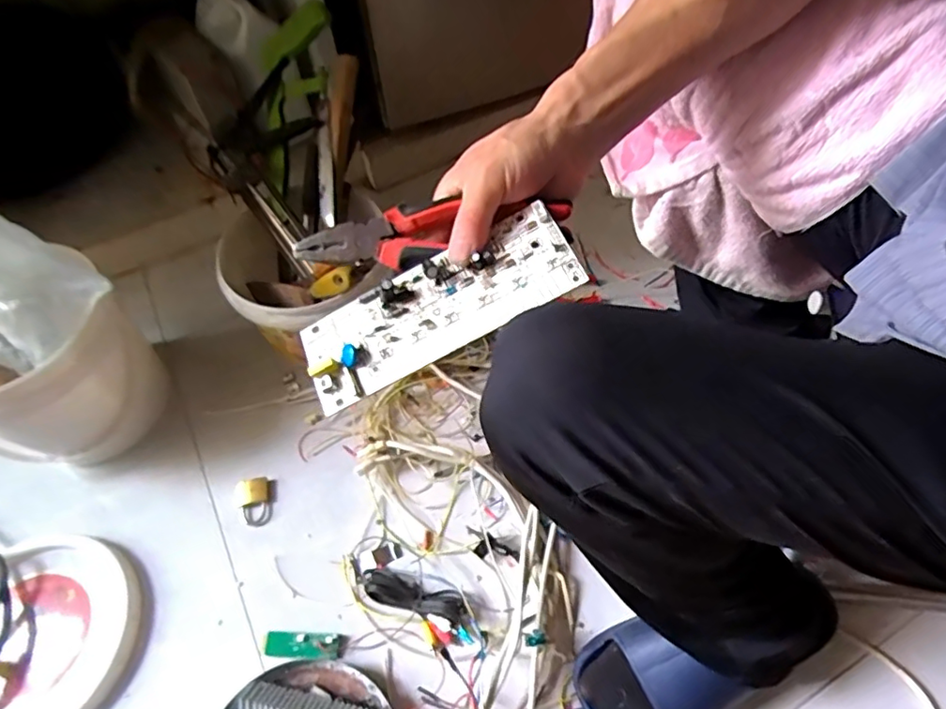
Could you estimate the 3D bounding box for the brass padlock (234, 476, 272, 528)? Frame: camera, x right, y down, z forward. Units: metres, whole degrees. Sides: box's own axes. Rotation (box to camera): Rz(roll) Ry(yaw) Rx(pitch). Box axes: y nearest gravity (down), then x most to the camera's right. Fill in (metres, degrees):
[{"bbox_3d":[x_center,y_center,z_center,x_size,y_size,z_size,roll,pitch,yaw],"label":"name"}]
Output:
[{"bbox_3d":[-0.277,0.185,0.720,0.041,0.011,0.062,-14,58,-7],"label":"brass padlock"}]

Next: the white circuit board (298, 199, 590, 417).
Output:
[{"bbox_3d":[-0.026,-0.032,0.377,0.189,0.012,0.068,-28,69,5],"label":"white circuit board"}]

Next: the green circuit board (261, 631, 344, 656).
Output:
[{"bbox_3d":[-0.185,0.316,0.623,0.085,0.009,0.022,7,56,-11],"label":"green circuit board"}]

